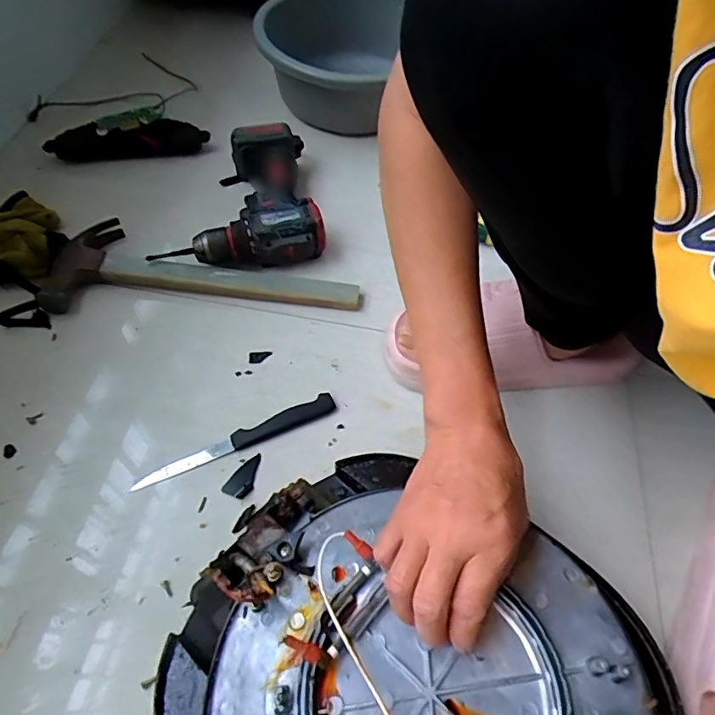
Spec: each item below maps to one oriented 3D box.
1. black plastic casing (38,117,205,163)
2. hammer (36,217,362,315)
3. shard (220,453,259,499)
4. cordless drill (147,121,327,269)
[{"bbox_3d":[-0.301,-0.285,0.686,0.195,0.053,0.025,-10,57,-10],"label":"black plastic casing"},{"bbox_3d":[-0.165,-0.101,0.576,0.322,0.031,0.122,0,56,-4],"label":"hammer"},{"bbox_3d":[-0.099,0.105,0.462,0.023,0.004,0.043,29,59,15],"label":"shard"},{"bbox_3d":[-0.133,-0.192,0.622,0.181,0.064,0.196,-1,56,-5],"label":"cordless drill"}]

